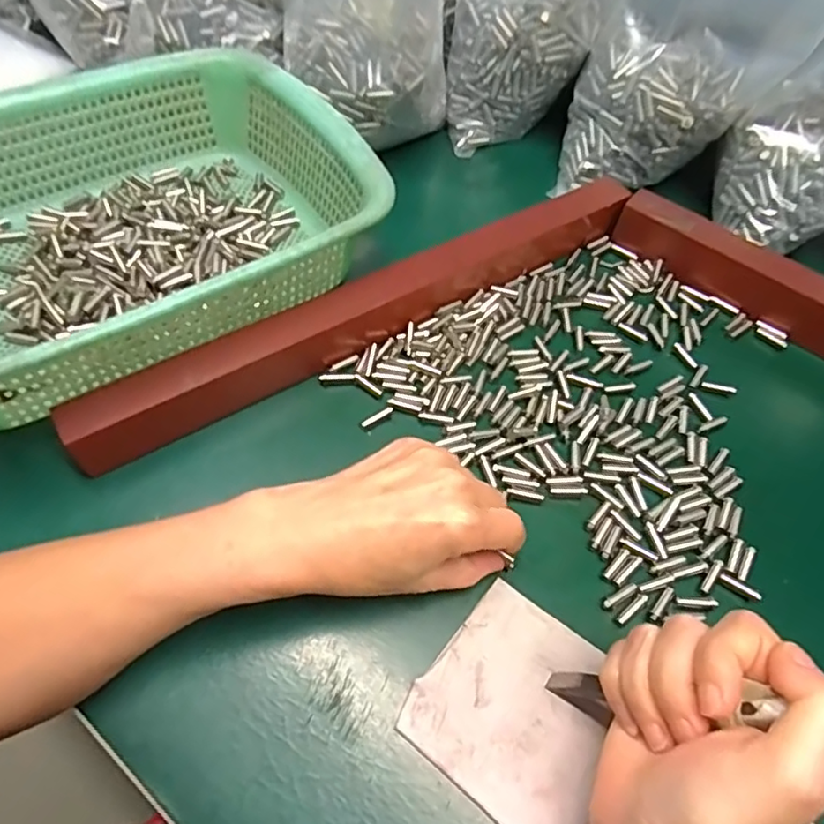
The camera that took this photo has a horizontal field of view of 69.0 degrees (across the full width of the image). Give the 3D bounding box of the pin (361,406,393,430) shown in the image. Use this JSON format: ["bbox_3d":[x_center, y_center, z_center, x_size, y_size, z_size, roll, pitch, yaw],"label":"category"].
[{"bbox_3d":[-0.021,0.003,0.359,0.022,0.007,0.005,-31,66,-20],"label":"pin"}]

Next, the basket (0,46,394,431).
[{"bbox_3d":[-0.180,-0.117,0.371,0.290,0.086,0.220,-30,65,-20],"label":"basket"}]

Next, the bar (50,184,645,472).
[{"bbox_3d":[-0.017,-0.070,0.380,0.386,0.039,0.032,-28,65,-19],"label":"bar"}]

